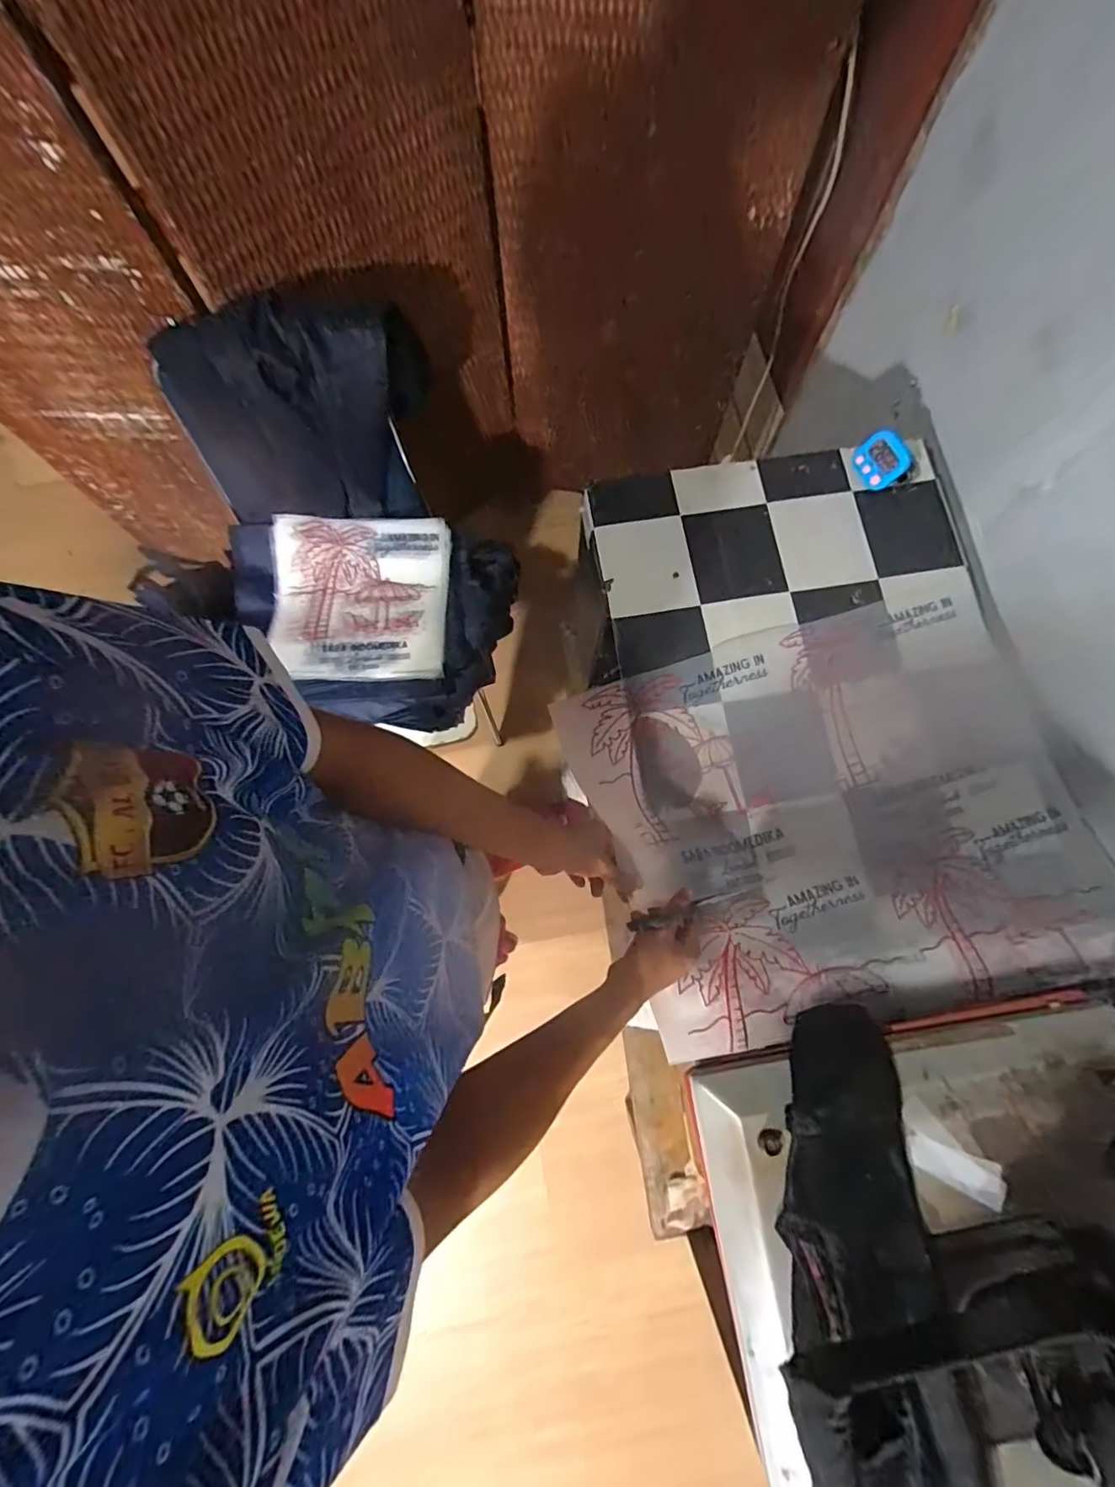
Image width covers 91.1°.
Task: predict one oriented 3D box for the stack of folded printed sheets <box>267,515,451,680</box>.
[{"bbox_3d":[-0.356,-0.262,0.998,0.311,0.053,0.311,-3,76,-1],"label":"stack of folded printed sheets"}]

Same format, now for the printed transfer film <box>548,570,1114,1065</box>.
[{"bbox_3d":[0.354,0.072,0.675,0.598,0.062,0.481,-16,77,-4],"label":"printed transfer film"}]

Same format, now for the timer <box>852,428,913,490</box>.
[{"bbox_3d":[0.452,-0.395,0.763,0.058,0.019,0.067,-30,84,35],"label":"timer"}]

